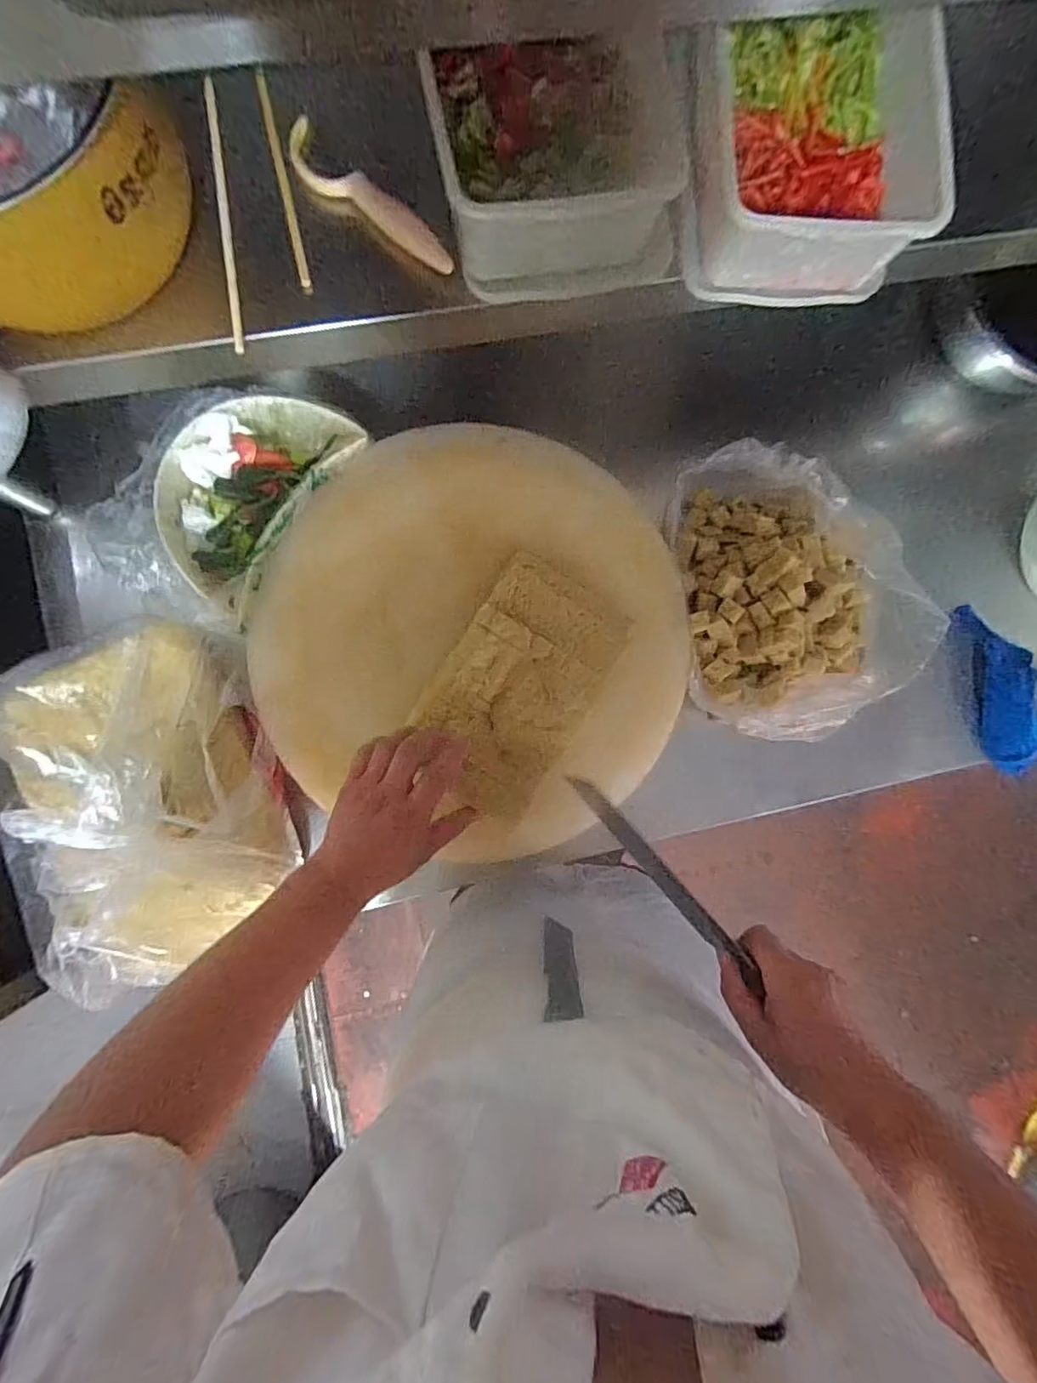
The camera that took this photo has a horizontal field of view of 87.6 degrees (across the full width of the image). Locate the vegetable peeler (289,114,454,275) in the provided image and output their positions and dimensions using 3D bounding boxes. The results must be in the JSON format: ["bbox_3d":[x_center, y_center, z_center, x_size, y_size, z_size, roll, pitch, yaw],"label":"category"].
[{"bbox_3d":[-0.116,-0.385,0.428,0.158,0.015,0.033,36,84,-2],"label":"vegetable peeler"}]

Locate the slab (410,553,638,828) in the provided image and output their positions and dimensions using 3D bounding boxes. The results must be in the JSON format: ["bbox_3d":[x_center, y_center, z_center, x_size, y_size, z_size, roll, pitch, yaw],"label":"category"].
[{"bbox_3d":[0.005,-0.013,0.554,0.148,0.044,0.240,31,84,-2],"label":"slab"}]

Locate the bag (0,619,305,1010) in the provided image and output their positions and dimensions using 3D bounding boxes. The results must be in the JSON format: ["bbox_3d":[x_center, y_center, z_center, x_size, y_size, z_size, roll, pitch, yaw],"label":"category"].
[{"bbox_3d":[-0.371,0.105,0.520,0.242,0.103,0.345,-17,88,-6],"label":"bag"}]

